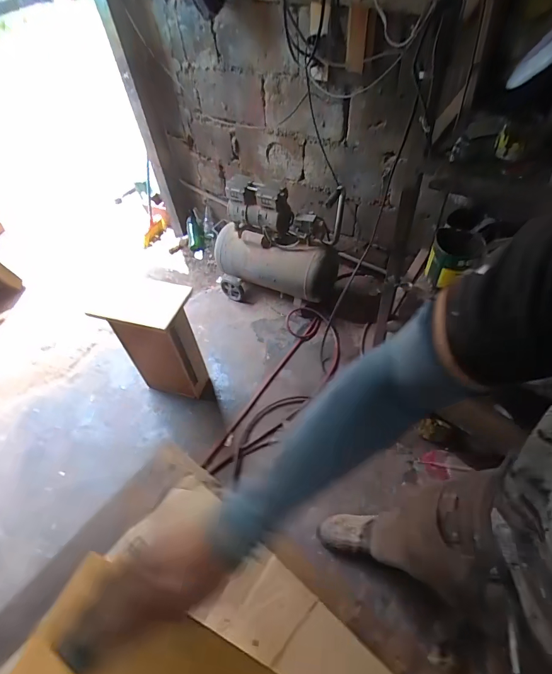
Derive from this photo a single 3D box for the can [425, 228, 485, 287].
[{"bbox_3d":[0.631,-0.277,1.335,0.156,0.171,0.162,15,53,18],"label":"can"}]

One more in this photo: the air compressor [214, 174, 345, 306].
[{"bbox_3d":[-0.017,-0.461,1.767,0.629,0.529,0.380,7,51,12],"label":"air compressor"}]

